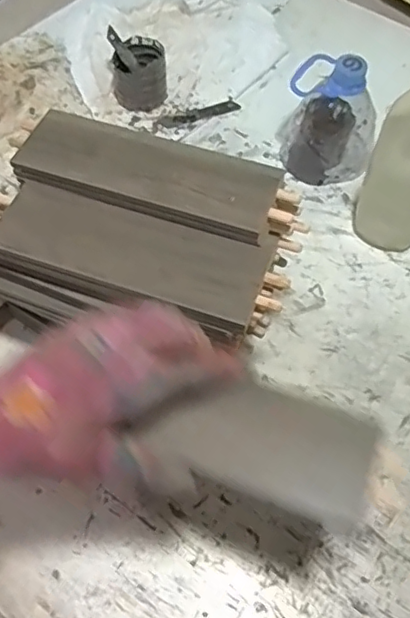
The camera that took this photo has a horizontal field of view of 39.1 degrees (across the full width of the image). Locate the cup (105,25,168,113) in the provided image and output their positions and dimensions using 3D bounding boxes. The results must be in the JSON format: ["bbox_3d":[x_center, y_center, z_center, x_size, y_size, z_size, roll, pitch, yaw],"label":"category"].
[{"bbox_3d":[-0.080,-0.287,0.701,0.066,0.057,0.077,-6,59,-2],"label":"cup"}]

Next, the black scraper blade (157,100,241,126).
[{"bbox_3d":[-0.006,-0.239,0.707,0.098,0.005,0.017,-16,61,-10],"label":"black scraper blade"}]

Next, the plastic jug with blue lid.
[{"bbox_3d":[0.132,-0.207,0.615,0.097,0.123,0.088,13,60,9],"label":"plastic jug with blue lid"}]

